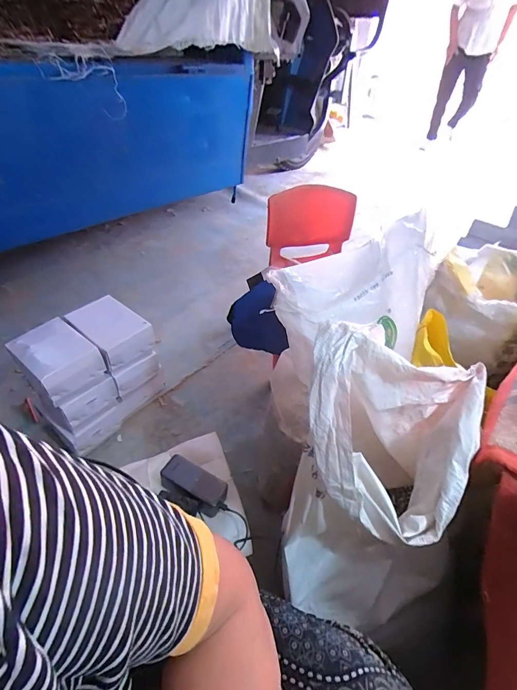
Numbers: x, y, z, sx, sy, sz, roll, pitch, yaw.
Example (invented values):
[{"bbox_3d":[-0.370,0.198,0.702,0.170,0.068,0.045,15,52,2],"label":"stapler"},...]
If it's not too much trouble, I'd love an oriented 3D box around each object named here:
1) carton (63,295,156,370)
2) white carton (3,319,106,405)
[{"bbox_3d":[-0.374,-0.034,0.859,0.174,0.082,0.131,28,50,23],"label":"carton"},{"bbox_3d":[-0.466,0.036,0.793,0.174,0.093,0.129,31,51,25],"label":"white carton"}]

